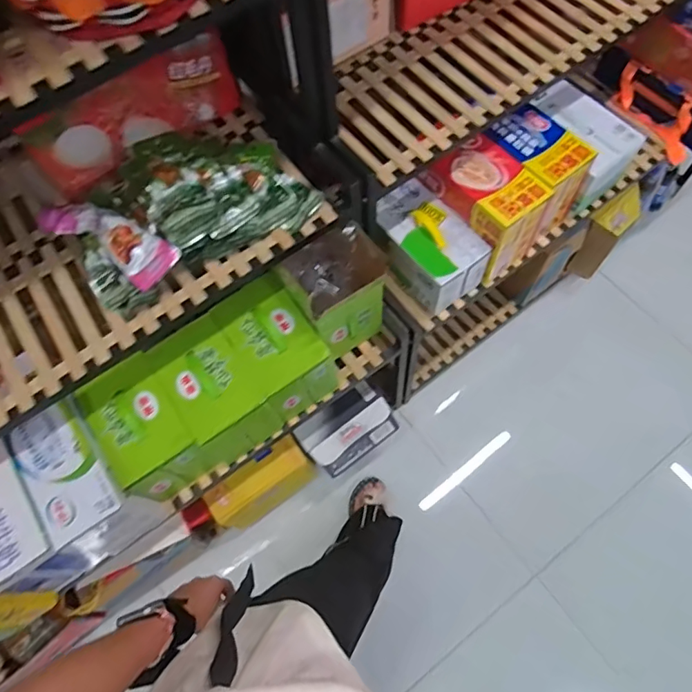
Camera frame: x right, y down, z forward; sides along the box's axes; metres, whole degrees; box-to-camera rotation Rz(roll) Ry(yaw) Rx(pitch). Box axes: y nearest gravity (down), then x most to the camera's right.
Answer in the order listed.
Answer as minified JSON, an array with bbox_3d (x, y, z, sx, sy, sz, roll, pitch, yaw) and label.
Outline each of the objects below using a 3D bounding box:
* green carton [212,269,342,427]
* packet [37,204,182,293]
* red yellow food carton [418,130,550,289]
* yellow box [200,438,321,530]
[{"bbox_3d":[-0.129,0.003,0.982,0.139,0.163,0.211,-32,70,-10],"label":"green carton"},{"bbox_3d":[-0.354,-0.161,0.768,0.233,0.034,0.077,29,72,14],"label":"packet"},{"bbox_3d":[0.281,-0.291,1.063,0.136,0.185,0.224,-38,71,-12],"label":"red yellow food carton"},{"bbox_3d":[-0.202,0.345,1.263,0.248,0.221,0.084,-32,70,-10],"label":"yellow box"}]

